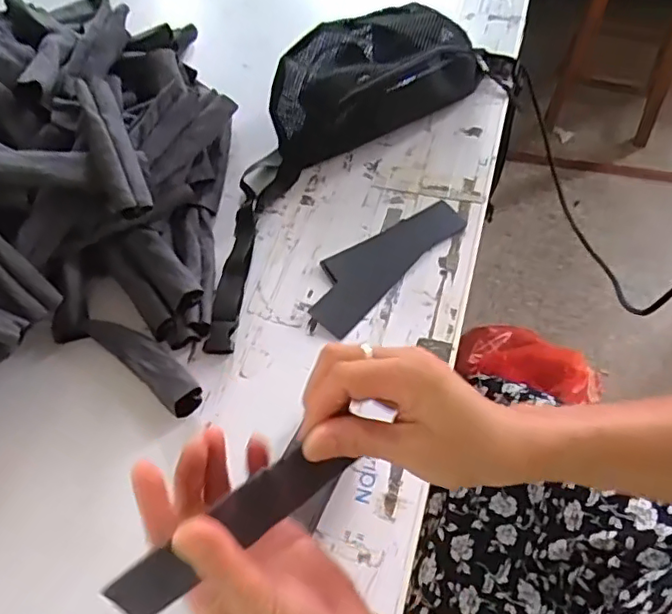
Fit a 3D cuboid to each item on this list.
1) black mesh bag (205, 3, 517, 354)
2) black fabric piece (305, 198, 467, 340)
[{"bbox_3d":[-0.001,-0.194,0.628,0.193,0.079,0.509,33,68,22],"label":"black mesh bag"},{"bbox_3d":[0.047,-0.052,0.591,0.191,0.007,0.068,-41,64,-17],"label":"black fabric piece"}]

